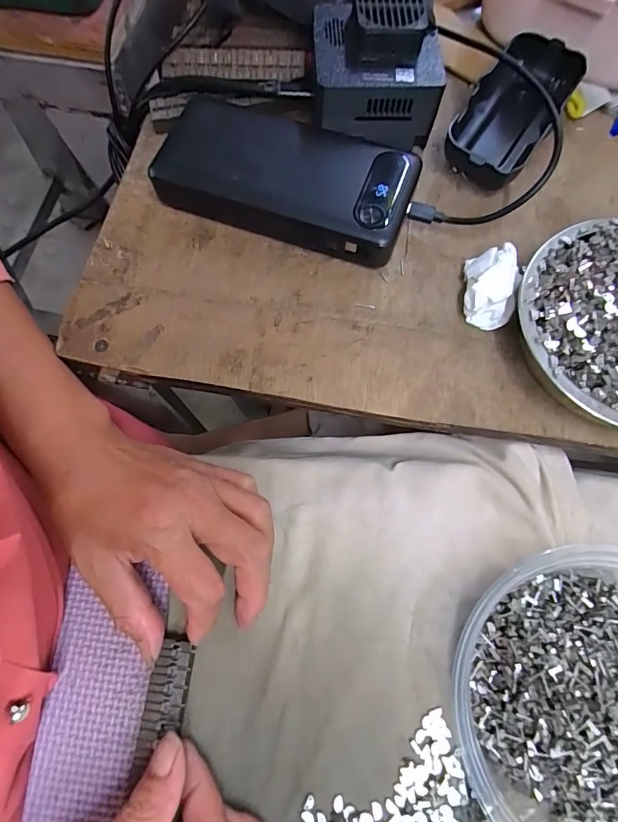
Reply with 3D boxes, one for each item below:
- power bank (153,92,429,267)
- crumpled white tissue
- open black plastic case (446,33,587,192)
[{"bbox_3d":[-0.017,-0.146,0.266,0.158,0.026,0.071,20,73,7],"label":"power bank"},{"bbox_3d":[0.103,-0.070,0.248,0.027,0.023,0.042,11,73,4],"label":"crumpled white tissue"},{"bbox_3d":[0.131,-0.193,0.280,0.050,0.024,0.101,33,75,10],"label":"open black plastic case"}]

